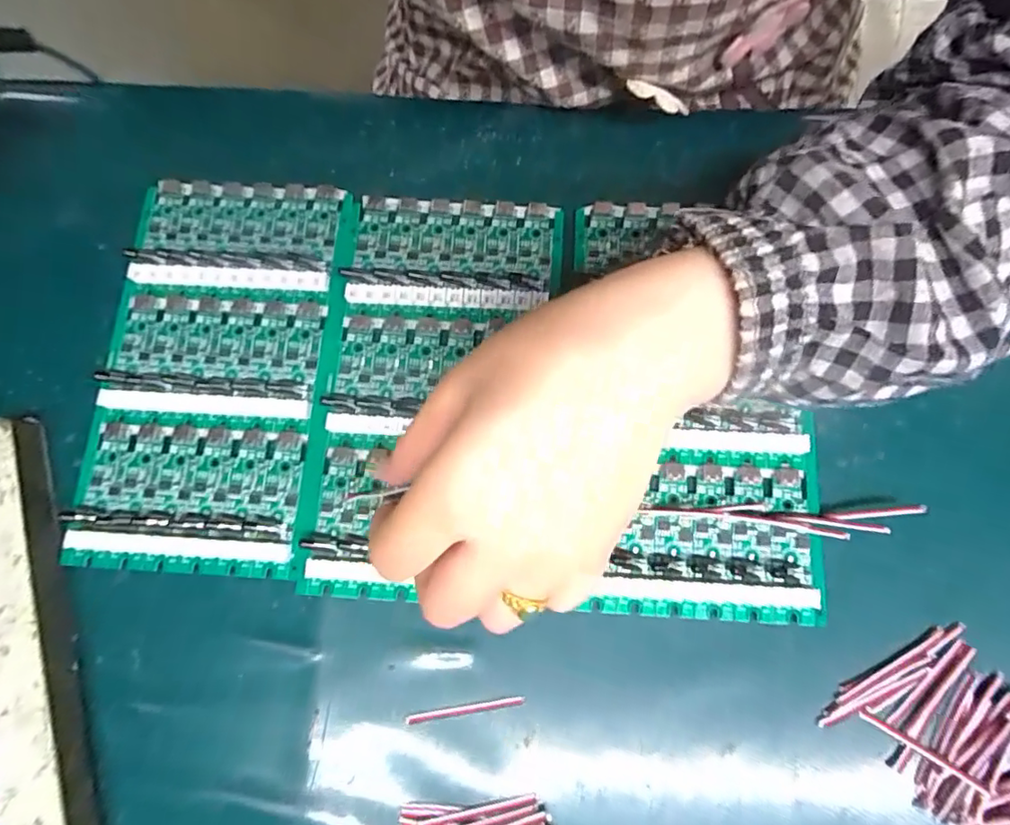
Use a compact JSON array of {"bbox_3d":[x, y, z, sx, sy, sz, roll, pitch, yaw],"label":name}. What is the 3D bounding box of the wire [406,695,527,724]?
[{"bbox_3d":[-0.016,0.121,0.222,0.048,0.004,0.004,-9,76,-1],"label":"wire"}]

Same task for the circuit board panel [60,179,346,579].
[{"bbox_3d":[-0.137,-0.023,0.256,0.101,0.005,0.187,3,77,2],"label":"circuit board panel"}]

